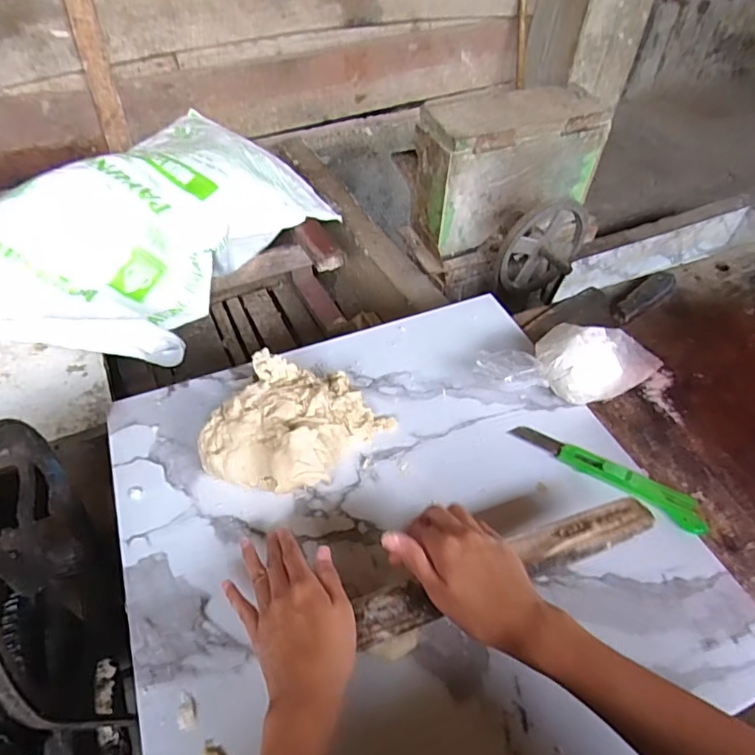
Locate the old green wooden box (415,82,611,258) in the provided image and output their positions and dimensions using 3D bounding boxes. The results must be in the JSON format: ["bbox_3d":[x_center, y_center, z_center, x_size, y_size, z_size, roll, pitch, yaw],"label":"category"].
[{"bbox_3d":[0.244,-0.414,1.050,0.347,0.227,0.163,-19,52,-19],"label":"old green wooden box"}]

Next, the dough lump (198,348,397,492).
[{"bbox_3d":[-0.084,0.048,0.544,0.132,0.069,0.163,30,53,21],"label":"dough lump"}]

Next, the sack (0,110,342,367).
[{"bbox_3d":[-0.416,-0.283,1.015,0.397,0.195,0.665,24,51,17],"label":"sack"}]

